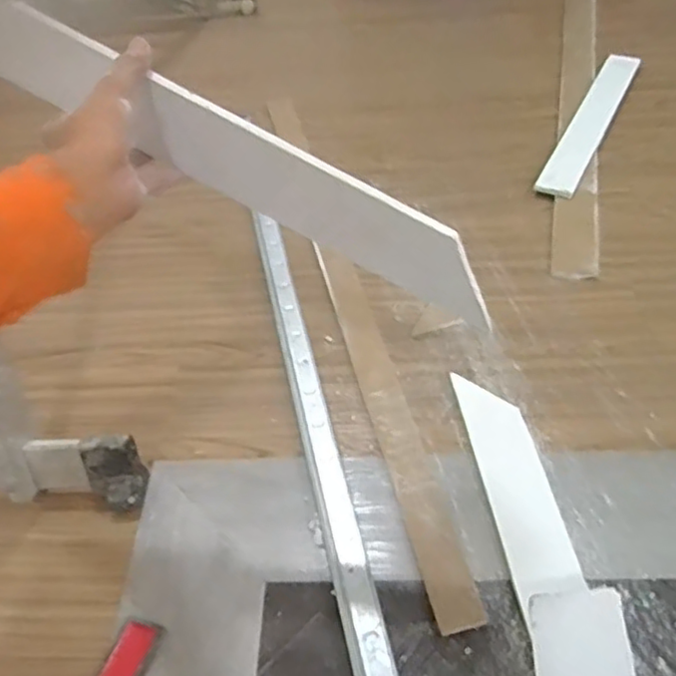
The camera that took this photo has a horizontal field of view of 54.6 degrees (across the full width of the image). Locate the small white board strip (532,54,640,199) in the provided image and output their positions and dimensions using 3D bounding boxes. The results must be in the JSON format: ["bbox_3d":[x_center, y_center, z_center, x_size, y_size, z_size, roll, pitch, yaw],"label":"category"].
[{"bbox_3d":[0.483,-0.415,1.240,0.065,0.017,0.517,21,52,21],"label":"small white board strip"}]

